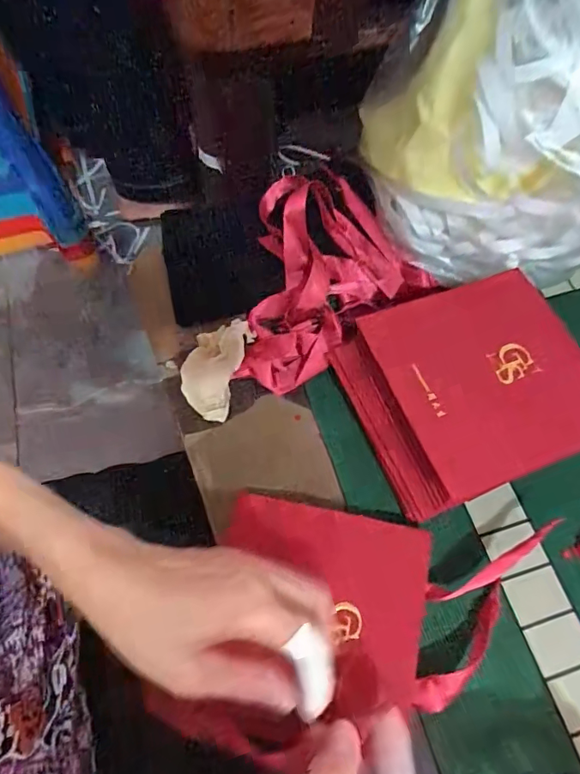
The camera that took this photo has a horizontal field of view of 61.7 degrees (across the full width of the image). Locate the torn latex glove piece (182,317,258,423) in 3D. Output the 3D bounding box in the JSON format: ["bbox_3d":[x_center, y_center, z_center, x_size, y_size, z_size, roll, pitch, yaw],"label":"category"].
[{"bbox_3d":[-0.062,-0.018,0.395,0.044,0.021,0.081,16,66,6],"label":"torn latex glove piece"}]

